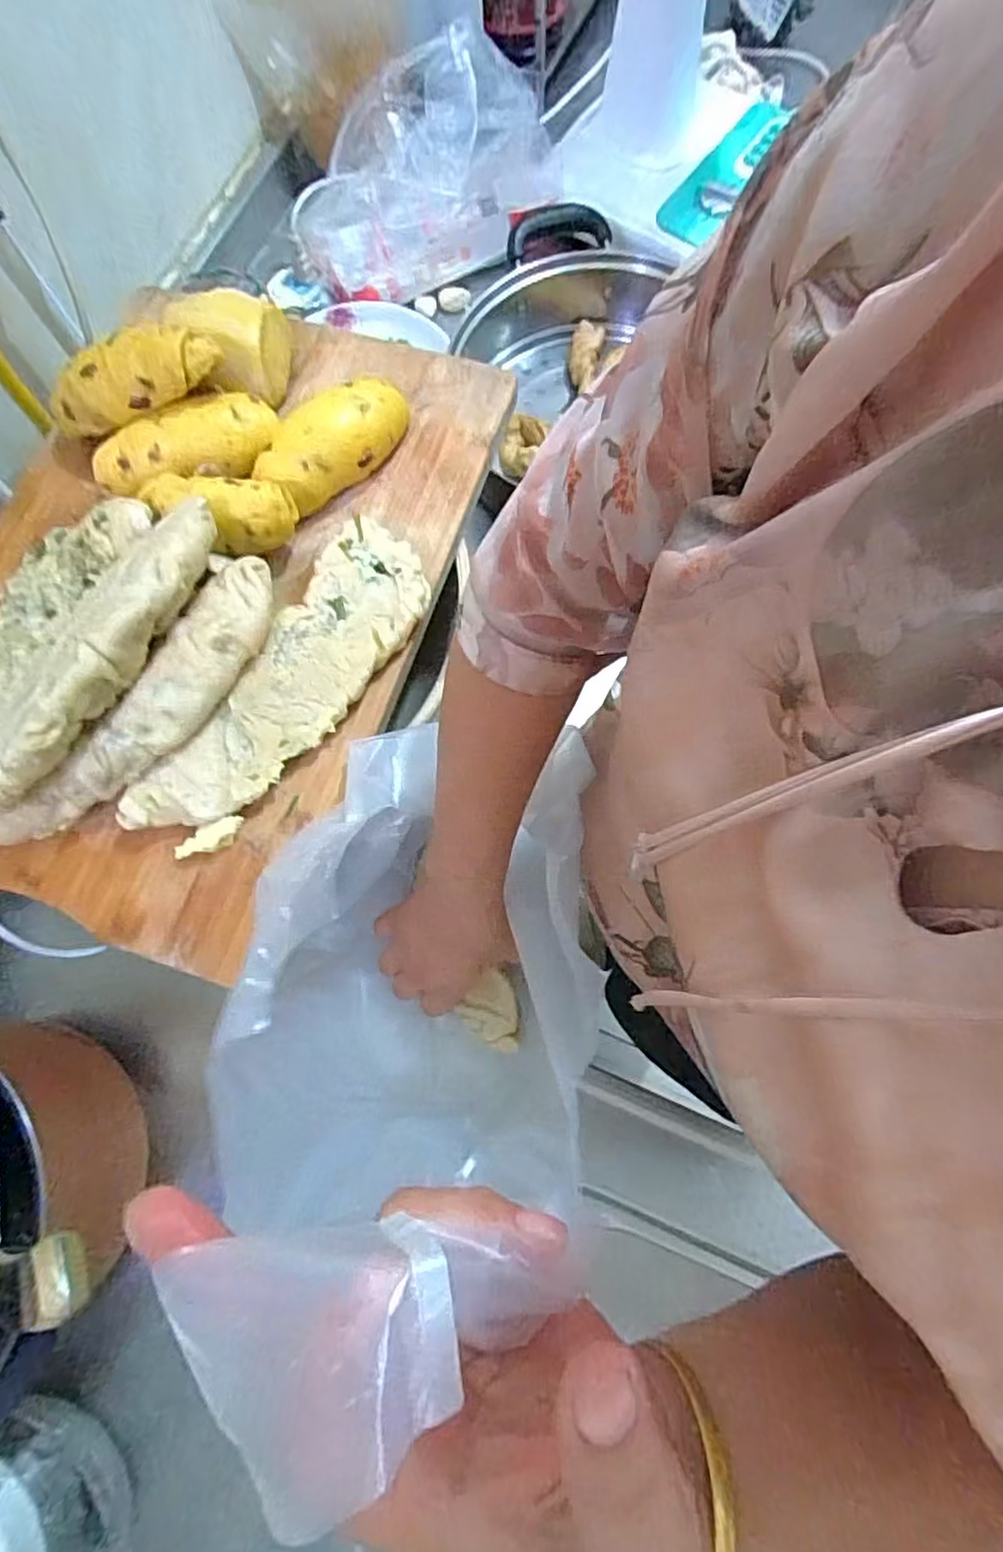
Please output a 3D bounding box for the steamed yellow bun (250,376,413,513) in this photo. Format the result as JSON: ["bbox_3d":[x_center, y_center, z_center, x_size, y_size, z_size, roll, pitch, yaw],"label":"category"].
[{"bbox_3d":[-0.113,-0.230,0.433,0.117,0.038,0.056,-35,77,-8],"label":"steamed yellow bun"}]

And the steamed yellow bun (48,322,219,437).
[{"bbox_3d":[-0.251,-0.260,0.420,0.139,0.035,0.041,-8,74,21],"label":"steamed yellow bun"}]

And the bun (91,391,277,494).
[{"bbox_3d":[-0.215,-0.226,0.433,0.122,0.035,0.047,-16,75,-3],"label":"bun"}]

